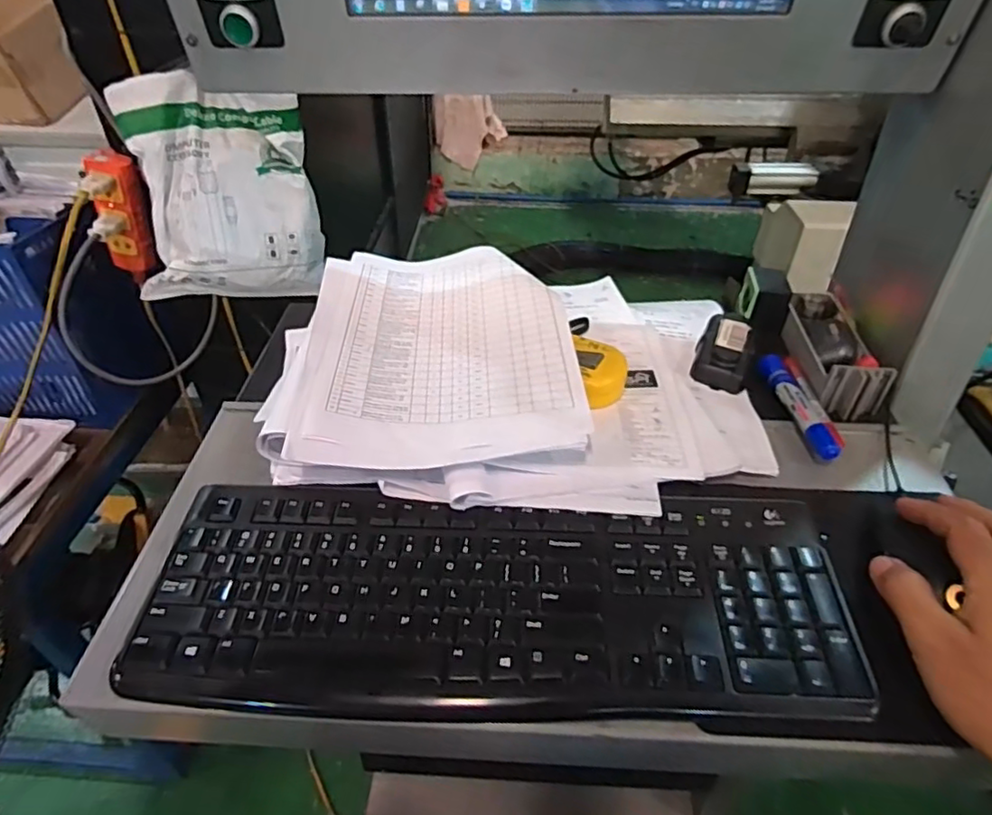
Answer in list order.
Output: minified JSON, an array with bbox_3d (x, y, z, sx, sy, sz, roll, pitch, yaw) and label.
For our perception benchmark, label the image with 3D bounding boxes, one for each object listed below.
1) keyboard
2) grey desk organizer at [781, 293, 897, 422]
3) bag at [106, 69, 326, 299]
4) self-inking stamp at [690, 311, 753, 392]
[{"bbox_3d":[-0.002,0.116,0.386,0.430,0.023,0.149,2,41,2],"label":"keyboard"},{"bbox_3d":[0.311,-0.058,0.566,0.060,0.040,0.158,2,41,3],"label":"grey desk organizer"},{"bbox_3d":[-0.321,-0.257,0.728,0.211,0.245,0.050,-7,15,-21],"label":"bag"},{"bbox_3d":[0.218,-0.060,0.579,0.047,0.024,0.101,14,43,16],"label":"self-inking stamp"}]

